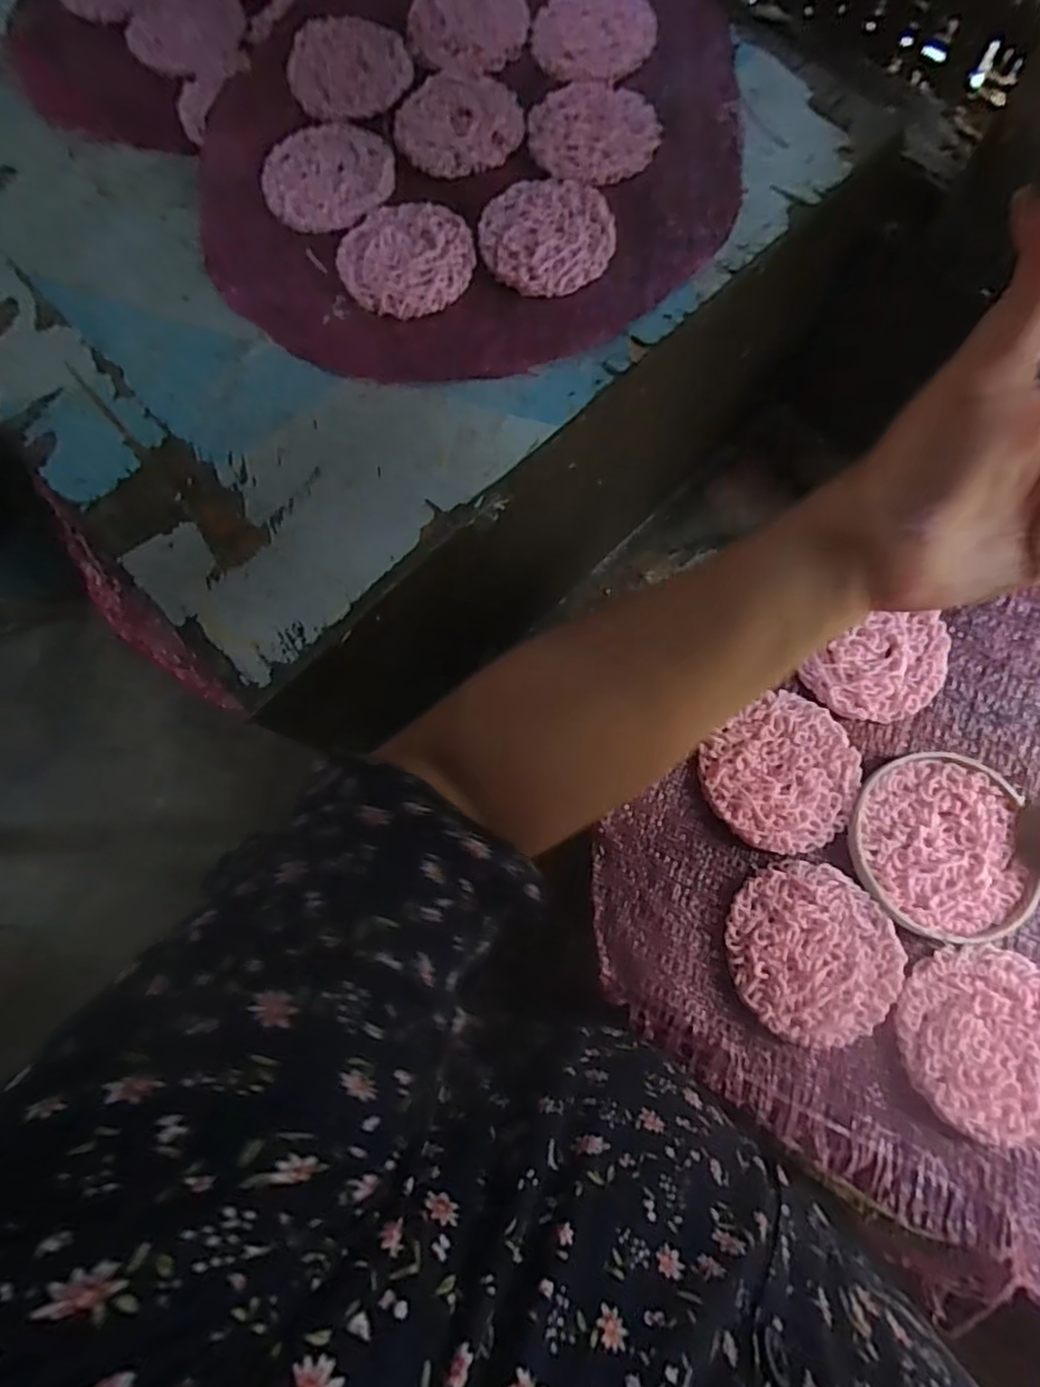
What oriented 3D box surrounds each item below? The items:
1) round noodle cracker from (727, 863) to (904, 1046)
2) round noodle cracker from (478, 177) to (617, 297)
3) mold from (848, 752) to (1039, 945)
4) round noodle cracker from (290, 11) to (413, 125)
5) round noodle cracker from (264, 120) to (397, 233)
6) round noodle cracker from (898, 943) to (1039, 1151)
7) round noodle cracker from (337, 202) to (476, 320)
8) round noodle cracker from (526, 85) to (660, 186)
[{"bbox_3d":[0.138,0.122,0.296,0.075,0.005,0.078,0,79,-1],"label":"round noodle cracker"},{"bbox_3d":[0.016,-0.271,0.371,0.077,0.006,0.077,0,79,-1],"label":"round noodle cracker"},{"bbox_3d":[0.204,0.073,0.306,0.080,0.008,0.087,-3,79,-1],"label":"mold"},{"bbox_3d":[-0.109,-0.406,0.409,0.075,0.005,0.078,4,79,0],"label":"round noodle cracker"},{"bbox_3d":[-0.119,-0.324,0.394,0.078,0.004,0.082,0,79,-1],"label":"round noodle cracker"},{"bbox_3d":[0.213,0.157,0.283,0.075,0.011,0.077,0,79,-1],"label":"round noodle cracker"},{"bbox_3d":[-0.068,-0.258,0.374,0.077,0.010,0.074,0,79,-1],"label":"round noodle cracker"},{"bbox_3d":[0.045,-0.348,0.389,0.076,0.004,0.078,0,79,-1],"label":"round noodle cracker"}]

